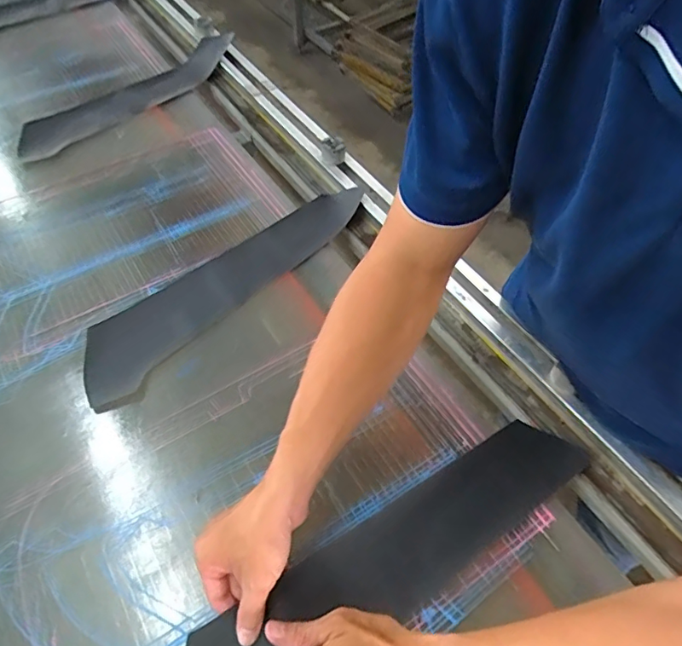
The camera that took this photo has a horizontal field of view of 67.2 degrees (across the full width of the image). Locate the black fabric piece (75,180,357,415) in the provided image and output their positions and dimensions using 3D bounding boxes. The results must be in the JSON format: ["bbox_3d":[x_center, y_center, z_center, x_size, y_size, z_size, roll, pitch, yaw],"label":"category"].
[{"bbox_3d":[-0.161,-0.068,0.706,0.112,0.030,0.445,37,62,24],"label":"black fabric piece"}]

